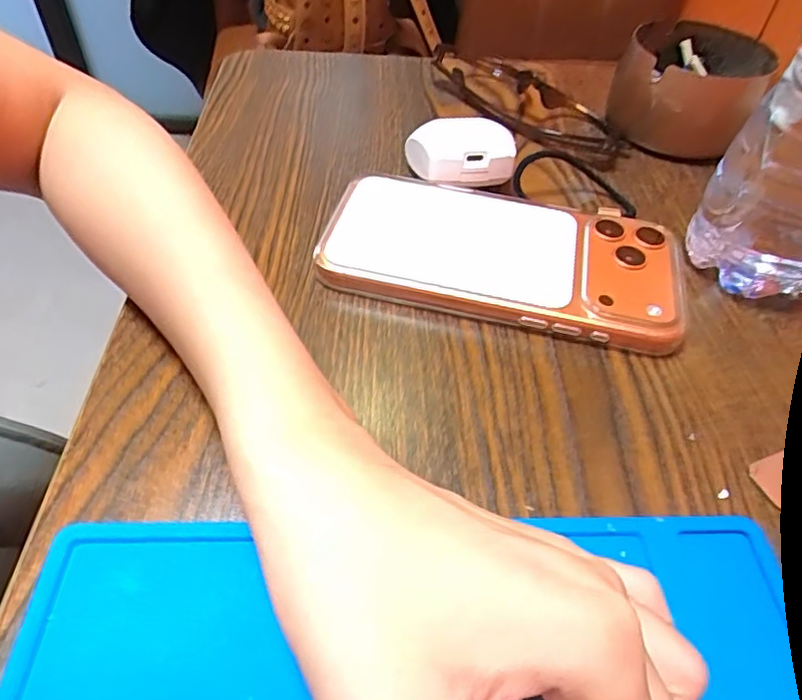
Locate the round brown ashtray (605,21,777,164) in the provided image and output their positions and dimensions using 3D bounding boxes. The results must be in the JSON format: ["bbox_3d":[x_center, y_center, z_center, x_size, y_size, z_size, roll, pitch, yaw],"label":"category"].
[{"bbox_3d":[0.177,-0.163,0.371,0.084,0.050,0.088,21,51,14],"label":"round brown ashtray"}]

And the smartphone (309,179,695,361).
[{"bbox_3d":[0.045,-0.045,0.280,0.162,0.015,0.079,11,49,6],"label":"smartphone"}]

